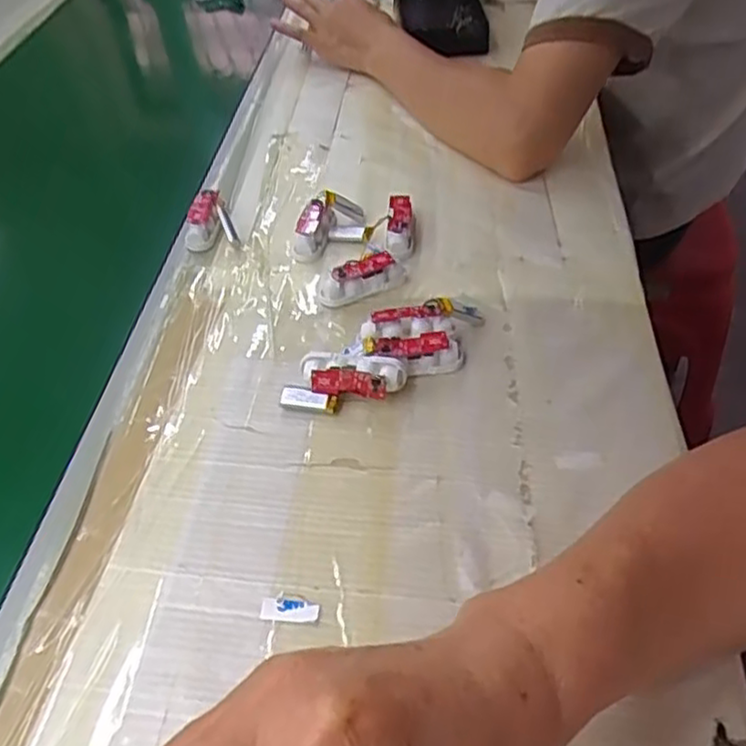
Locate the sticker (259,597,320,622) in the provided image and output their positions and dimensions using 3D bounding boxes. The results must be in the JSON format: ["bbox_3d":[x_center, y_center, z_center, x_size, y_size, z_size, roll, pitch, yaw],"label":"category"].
[{"bbox_3d":[-0.039,0.111,0.335,0.027,0.004,0.011,2,47,5],"label":"sticker"}]

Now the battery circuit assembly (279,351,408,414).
[{"bbox_3d":[-0.018,0.006,0.419,0.071,0.022,0.032,5,48,8],"label":"battery circuit assembly"}]

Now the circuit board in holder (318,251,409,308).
[{"bbox_3d":[-0.007,-0.065,0.483,0.060,0.020,0.020,-18,49,-13],"label":"circuit board in holder"}]

